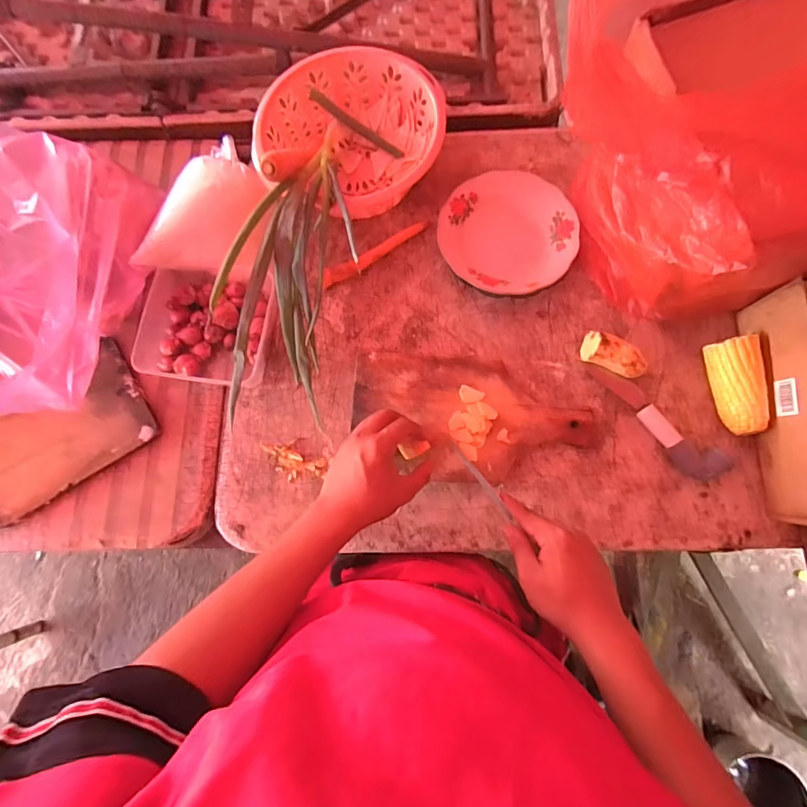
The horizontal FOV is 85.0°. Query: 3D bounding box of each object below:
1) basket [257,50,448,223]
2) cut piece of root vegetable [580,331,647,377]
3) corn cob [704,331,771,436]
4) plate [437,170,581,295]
[{"bbox_3d":[-0.062,-0.375,0.621,0.232,0.091,0.215,0,78,1],"label":"basket"},{"bbox_3d":[0.265,-0.062,0.556,0.080,0.028,0.040,31,80,20],"label":"cut piece of root vegetable"},{"bbox_3d":[0.410,-0.019,0.542,0.043,0.057,0.112,-9,78,-1],"label":"corn cob"},{"bbox_3d":[0.141,-0.228,0.606,0.176,0.038,0.180,0,78,1],"label":"plate"}]

